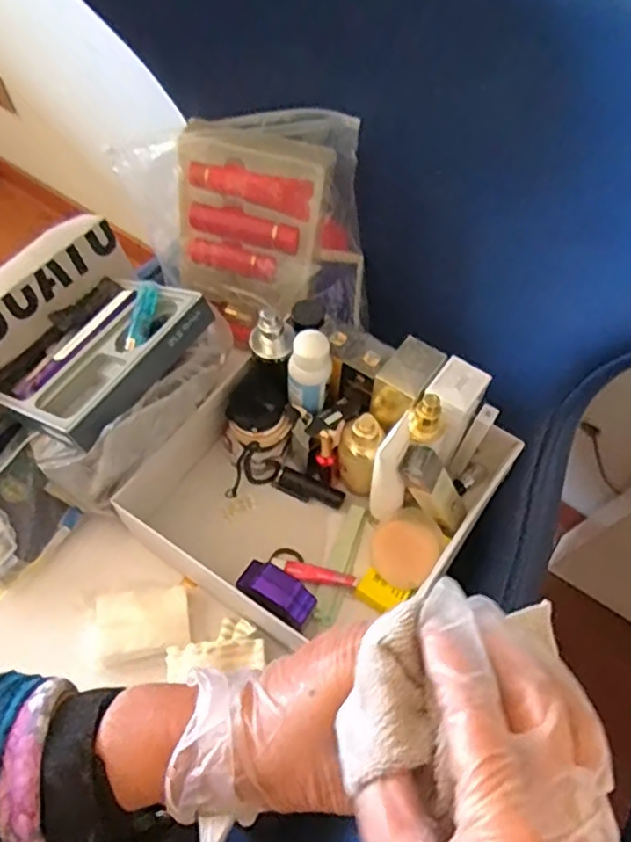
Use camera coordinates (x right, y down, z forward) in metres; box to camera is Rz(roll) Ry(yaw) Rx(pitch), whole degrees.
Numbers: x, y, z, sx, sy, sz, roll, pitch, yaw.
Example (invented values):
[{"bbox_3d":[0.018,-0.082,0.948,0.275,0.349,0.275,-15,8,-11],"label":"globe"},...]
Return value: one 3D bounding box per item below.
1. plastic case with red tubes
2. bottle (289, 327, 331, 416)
[{"bbox_3d":[-0.072,-0.221,0.720,0.162,0.206,0.026,19,47,8],"label":"plastic case with red tubes"},{"bbox_3d":[-0.006,-0.047,0.652,0.043,0.096,0.045,9,64,2],"label":"bottle"}]

